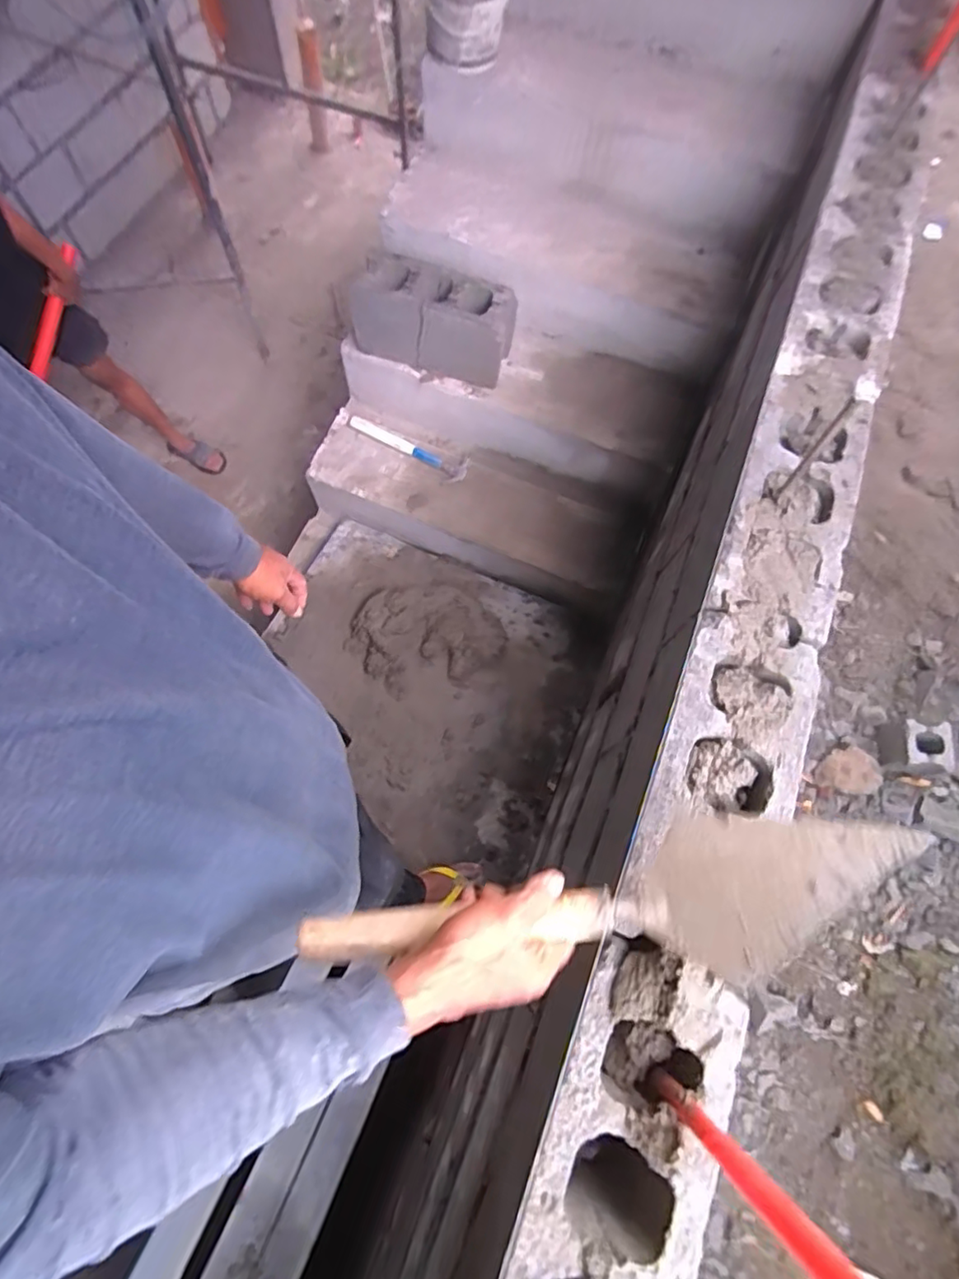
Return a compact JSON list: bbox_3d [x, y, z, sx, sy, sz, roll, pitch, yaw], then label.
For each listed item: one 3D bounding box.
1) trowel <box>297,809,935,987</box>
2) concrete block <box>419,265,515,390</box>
[{"bbox_3d":[0.103,0.221,0.479,0.479,0.072,0.118,-6,71,-2],"label":"trowel"},{"bbox_3d":[-0.035,-0.794,1.525,0.239,0.207,0.156,16,70,3],"label":"concrete block"}]

